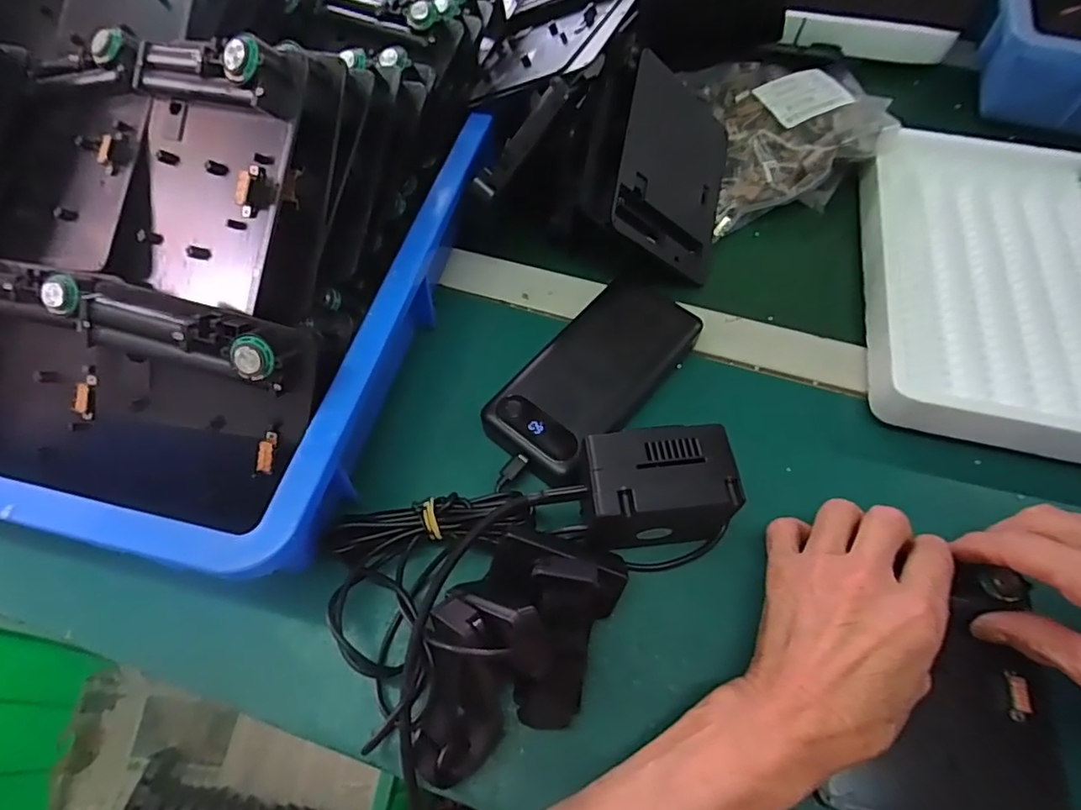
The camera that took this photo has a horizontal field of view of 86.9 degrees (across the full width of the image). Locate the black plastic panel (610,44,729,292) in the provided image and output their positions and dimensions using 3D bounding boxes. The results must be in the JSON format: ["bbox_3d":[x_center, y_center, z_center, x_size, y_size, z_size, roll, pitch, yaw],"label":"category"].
[{"bbox_3d":[0.096,-0.168,0.411,0.011,0.112,0.135,2,82,48],"label":"black plastic panel"}]

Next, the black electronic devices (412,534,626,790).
[{"bbox_3d":[-0.013,0.118,0.282,0.082,0.065,0.129,19,62,12],"label":"black electronic devices"}]

